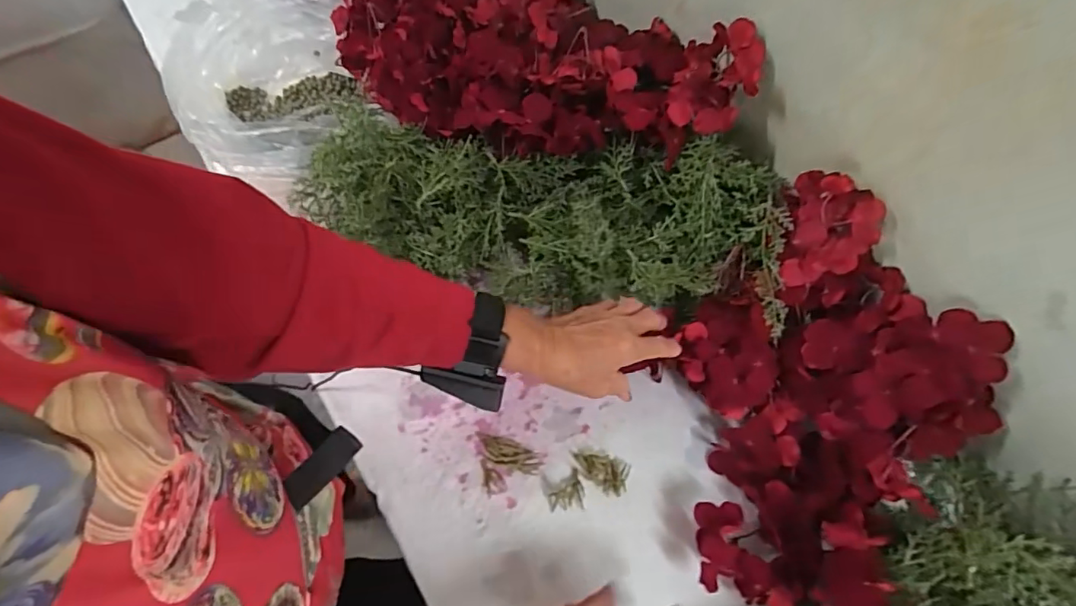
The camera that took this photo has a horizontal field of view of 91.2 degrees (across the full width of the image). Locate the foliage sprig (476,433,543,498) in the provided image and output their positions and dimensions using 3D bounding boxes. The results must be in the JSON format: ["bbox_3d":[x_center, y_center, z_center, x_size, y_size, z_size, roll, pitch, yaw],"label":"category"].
[{"bbox_3d":[-0.029,0.162,0.544,0.058,0.010,0.060,-10,71,-4],"label":"foliage sprig"}]

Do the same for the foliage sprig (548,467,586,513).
[{"bbox_3d":[0.028,0.188,0.529,0.035,0.017,0.038,-5,71,-2],"label":"foliage sprig"}]

